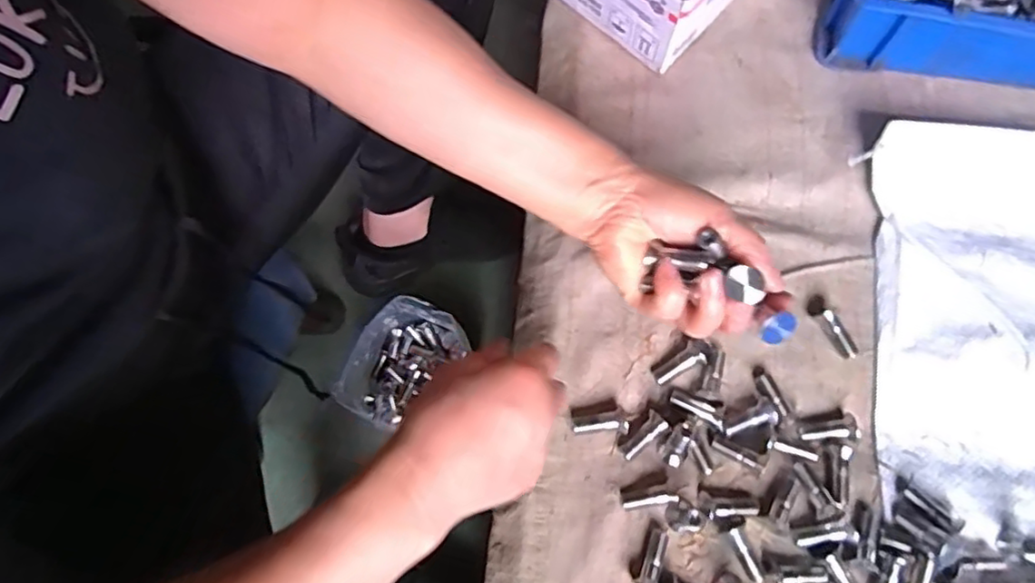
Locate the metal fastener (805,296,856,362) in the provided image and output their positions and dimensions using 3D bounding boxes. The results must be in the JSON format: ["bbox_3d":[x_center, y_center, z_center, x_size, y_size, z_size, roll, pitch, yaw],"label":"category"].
[{"bbox_3d":[0.213,0.024,0.427,0.013,0.014,0.047,-25,75,-6],"label":"metal fastener"}]

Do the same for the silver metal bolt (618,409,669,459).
[{"bbox_3d":[0.080,0.093,0.410,0.035,0.010,0.014,-39,77,-9],"label":"silver metal bolt"}]

